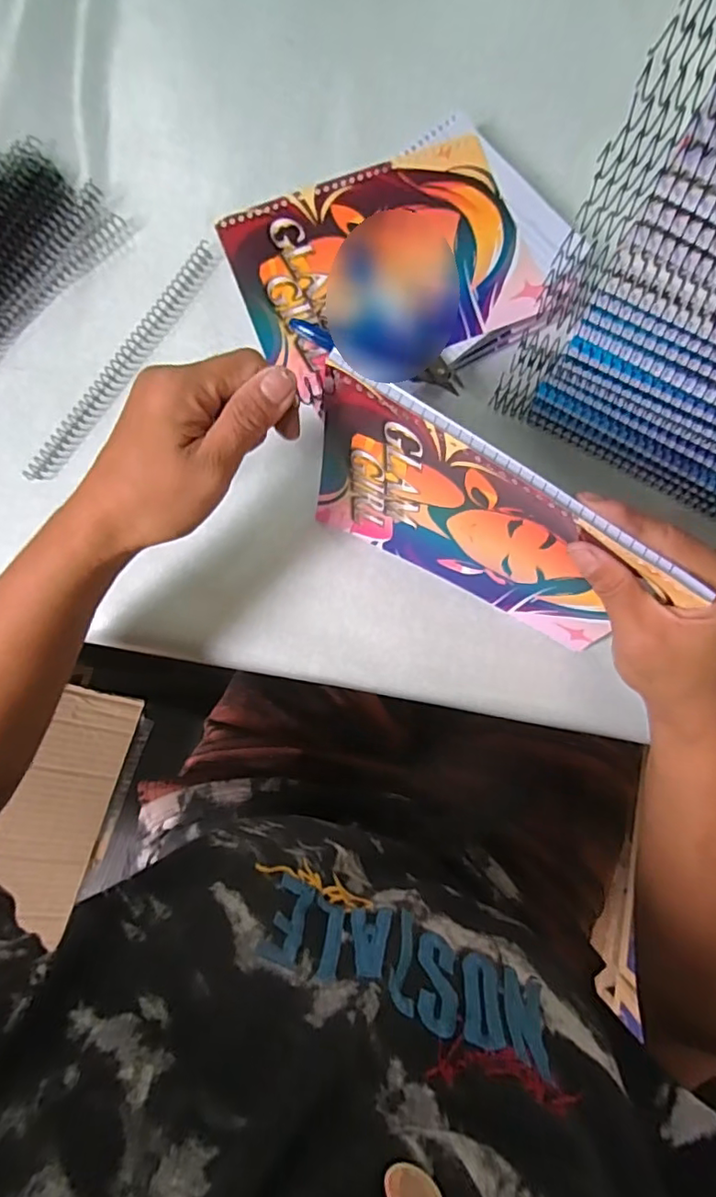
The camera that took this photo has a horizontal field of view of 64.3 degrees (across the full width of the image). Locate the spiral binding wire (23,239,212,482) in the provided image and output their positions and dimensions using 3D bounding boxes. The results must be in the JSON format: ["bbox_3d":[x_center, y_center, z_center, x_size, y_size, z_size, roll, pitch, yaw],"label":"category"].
[{"bbox_3d":[-0.166,-0.169,0.405,0.016,0.008,0.208,32,84,5],"label":"spiral binding wire"}]

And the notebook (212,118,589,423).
[{"bbox_3d":[0.029,-0.233,0.391,0.213,0.009,0.152,-28,84,-4],"label":"notebook"}]

